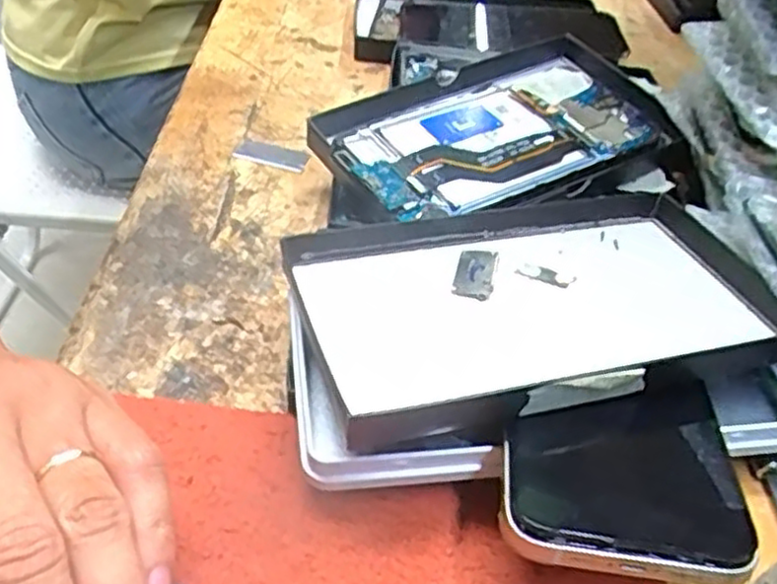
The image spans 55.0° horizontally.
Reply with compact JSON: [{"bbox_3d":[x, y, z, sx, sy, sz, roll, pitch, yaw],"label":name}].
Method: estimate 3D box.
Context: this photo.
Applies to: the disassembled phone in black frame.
[{"bbox_3d":[0.051,-0.089,0.379,0.178,0.019,0.114,-24,52,-22],"label":"disassembled phone in black frame"}]

